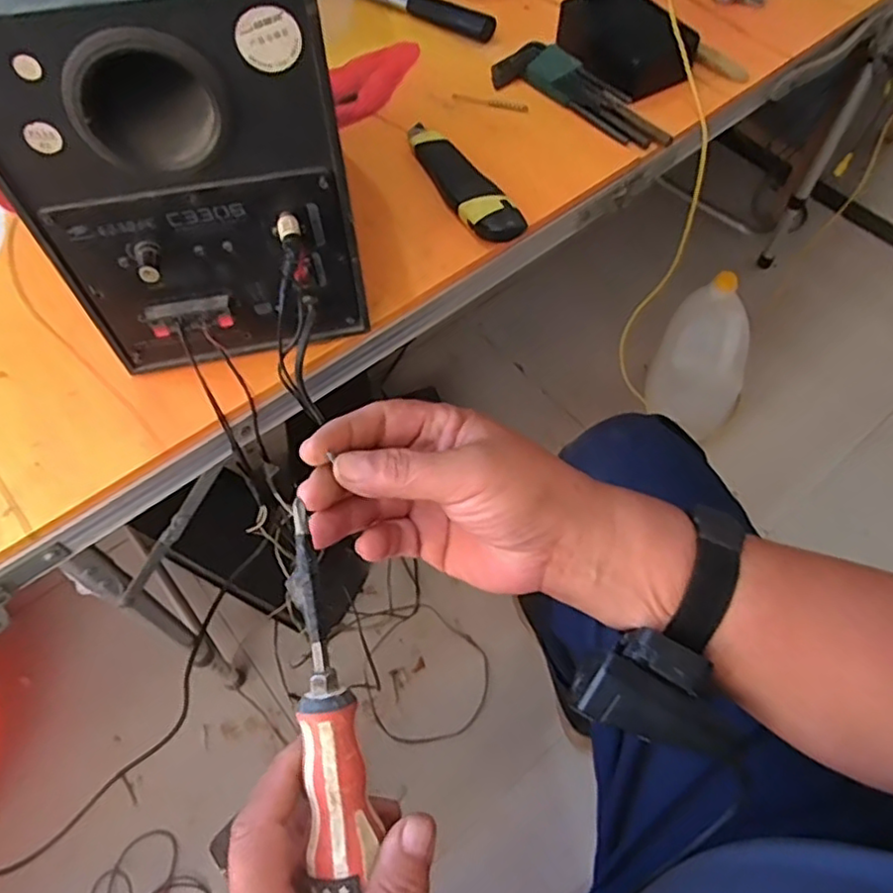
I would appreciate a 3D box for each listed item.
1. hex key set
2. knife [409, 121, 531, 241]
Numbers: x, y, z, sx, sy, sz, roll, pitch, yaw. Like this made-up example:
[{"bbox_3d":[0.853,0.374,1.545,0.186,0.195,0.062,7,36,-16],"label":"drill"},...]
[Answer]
[{"bbox_3d":[0.119,-0.316,0.582,0.058,0.019,0.168,-38,67,-19],"label":"hex key set"},{"bbox_3d":[0.007,-0.220,0.527,0.038,0.022,0.159,-27,64,-14],"label":"knife"}]

